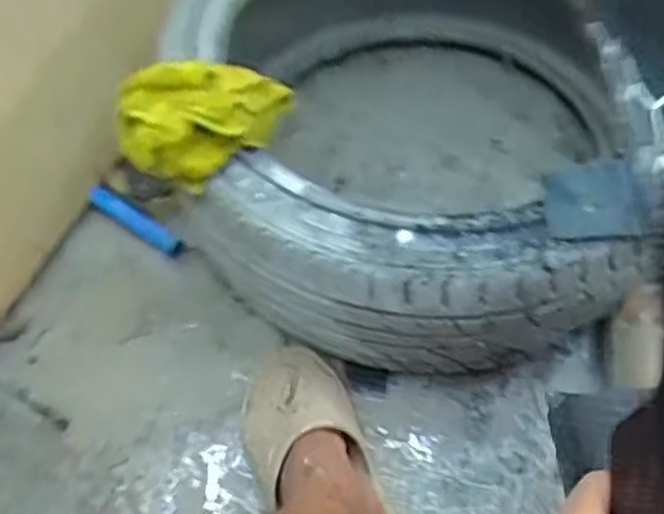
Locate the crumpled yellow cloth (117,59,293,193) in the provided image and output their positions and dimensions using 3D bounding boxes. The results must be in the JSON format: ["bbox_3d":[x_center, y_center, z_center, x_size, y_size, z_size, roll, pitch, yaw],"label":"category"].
[{"bbox_3d":[-0.123,-0.132,0.685,0.163,0.094,0.101,-7,57,-3],"label":"crumpled yellow cloth"}]

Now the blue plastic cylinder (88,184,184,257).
[{"bbox_3d":[-0.247,-0.047,0.920,0.136,0.021,0.026,33,63,7],"label":"blue plastic cylinder"}]

